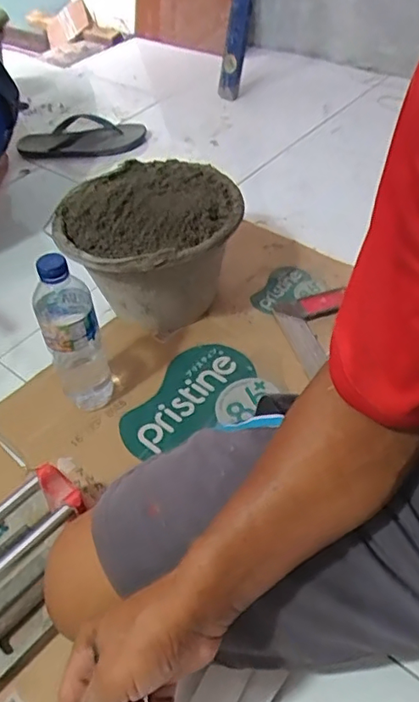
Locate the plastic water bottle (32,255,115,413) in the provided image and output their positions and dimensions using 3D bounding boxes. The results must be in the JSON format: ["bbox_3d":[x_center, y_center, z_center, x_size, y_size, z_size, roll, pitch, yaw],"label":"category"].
[{"bbox_3d":[-0.165,-0.017,0.657,0.068,0.221,0.062,-15,47,-8],"label":"plastic water bottle"}]

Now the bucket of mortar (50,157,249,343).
[{"bbox_3d":[-0.080,-0.147,0.800,0.241,0.177,0.241,-3,46,3],"label":"bucket of mortar"}]

